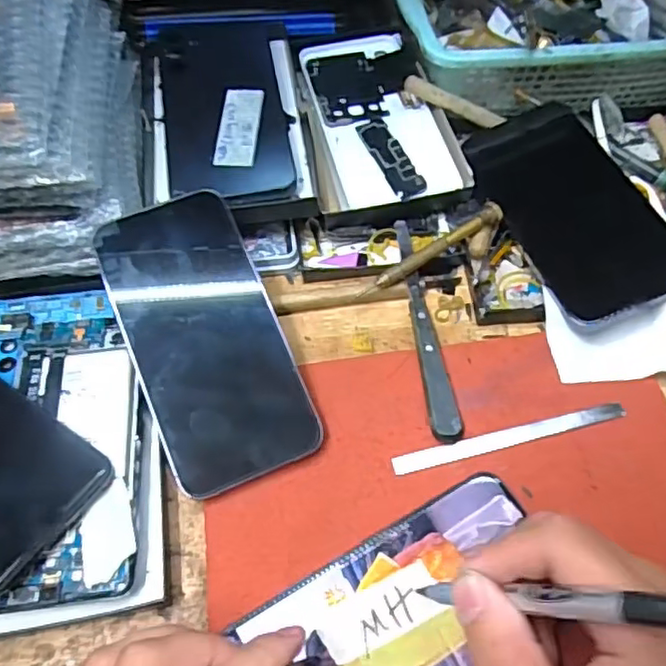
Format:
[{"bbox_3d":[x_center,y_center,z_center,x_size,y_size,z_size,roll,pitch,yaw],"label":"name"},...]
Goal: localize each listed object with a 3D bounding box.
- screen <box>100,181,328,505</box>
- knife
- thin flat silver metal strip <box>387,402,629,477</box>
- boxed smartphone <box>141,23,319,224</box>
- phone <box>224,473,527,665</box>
[{"bbox_3d":[-0.069,0.000,0.335,0.076,0.009,0.158,-21,79,-14],"label":"screen"},{"bbox_3d":[0.054,-0.008,0.364,0.018,0.007,0.144,-5,58,-3],"label":"knife"},{"bbox_3d":[0.094,0.055,0.335,0.129,0.004,0.009,-13,59,-8],"label":"thin flat silver metal strip"},{"bbox_3d":[-0.073,-0.144,0.427,0.107,0.028,0.161,-8,58,-5],"label":"boxed smartphone"},{"bbox_3d":[0.031,0.126,0.283,0.149,0.010,0.075,-28,67,-17],"label":"phone"}]

